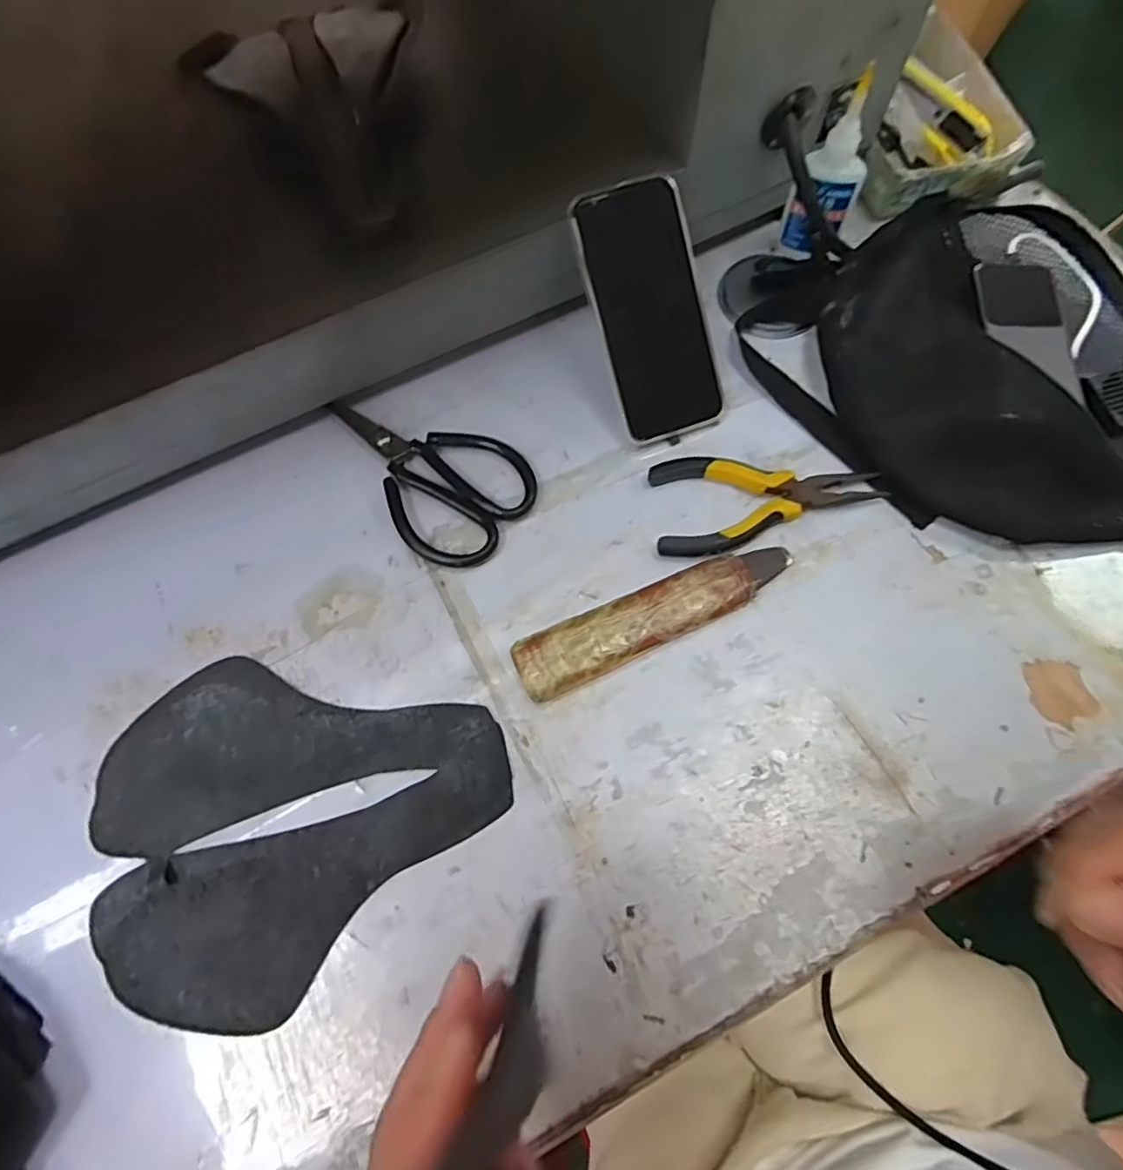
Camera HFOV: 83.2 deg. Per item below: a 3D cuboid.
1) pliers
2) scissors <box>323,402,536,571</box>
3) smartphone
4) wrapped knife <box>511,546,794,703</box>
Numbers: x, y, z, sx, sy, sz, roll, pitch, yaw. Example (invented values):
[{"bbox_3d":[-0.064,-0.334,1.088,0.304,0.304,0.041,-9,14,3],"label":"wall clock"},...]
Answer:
[{"bbox_3d":[0.139,-0.059,0.427,0.148,0.012,0.069,-5,71,0],"label":"pliers"},{"bbox_3d":[-0.099,-0.083,0.445,0.157,0.010,0.095,35,76,13],"label":"scissors"},{"bbox_3d":[0.061,-0.184,0.431,0.075,0.010,0.163,-19,105,-5],"label":"smartphone"},{"bbox_3d":[0.061,0.018,0.406,0.187,0.017,0.040,-25,72,-7],"label":"wrapped knife"}]

